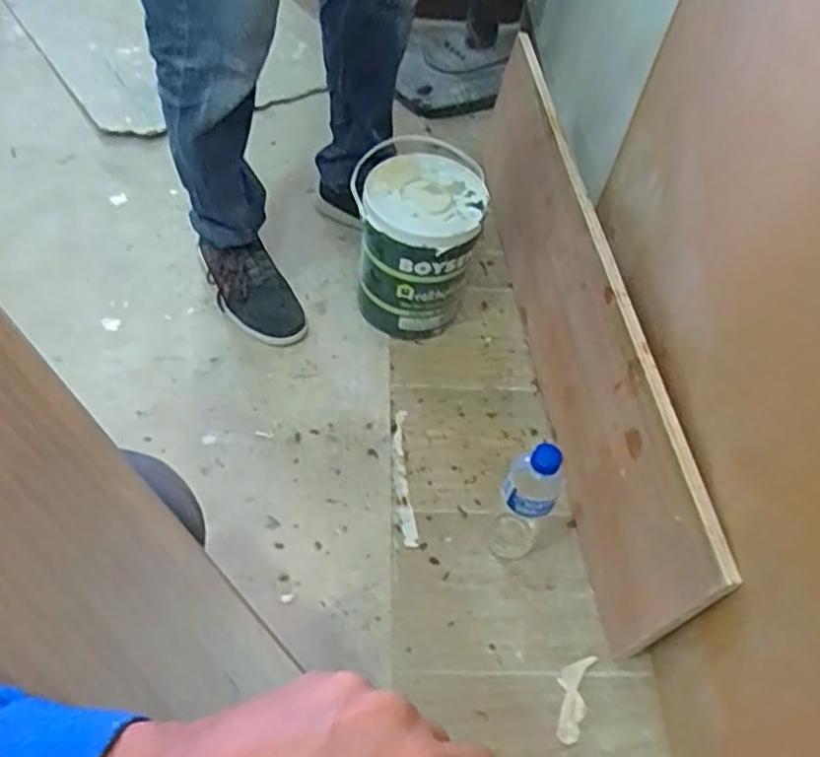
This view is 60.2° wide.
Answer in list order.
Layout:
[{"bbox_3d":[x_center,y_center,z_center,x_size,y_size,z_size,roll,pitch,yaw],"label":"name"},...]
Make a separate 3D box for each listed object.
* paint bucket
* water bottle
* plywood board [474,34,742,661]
[{"bbox_3d":[0.010,-0.191,1.052,0.169,0.222,0.164,2,53,-3],"label":"paint bucket"},{"bbox_3d":[0.134,0.146,0.830,0.063,0.207,0.059,28,56,15],"label":"water bottle"},{"bbox_3d":[0.215,-0.115,1.005,0.024,0.256,0.920,2,55,-14],"label":"plywood board"}]

